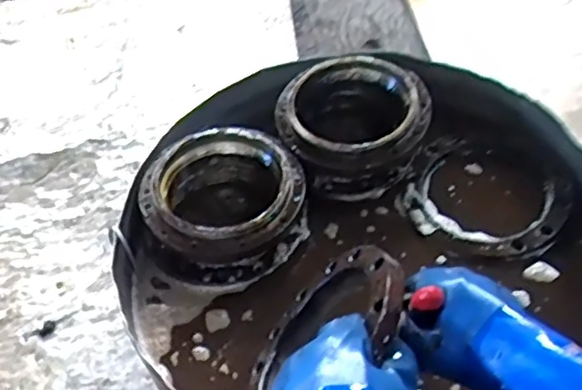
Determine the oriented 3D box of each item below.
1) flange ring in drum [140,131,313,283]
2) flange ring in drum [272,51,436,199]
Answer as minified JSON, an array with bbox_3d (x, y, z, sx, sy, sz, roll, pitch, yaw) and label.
[{"bbox_3d":[-0.082,0.007,0.815,0.196,0.081,0.195,-4,48,5],"label":"flange ring in drum"},{"bbox_3d":[0.077,-0.102,0.870,0.197,0.087,0.188,31,60,30],"label":"flange ring in drum"}]

